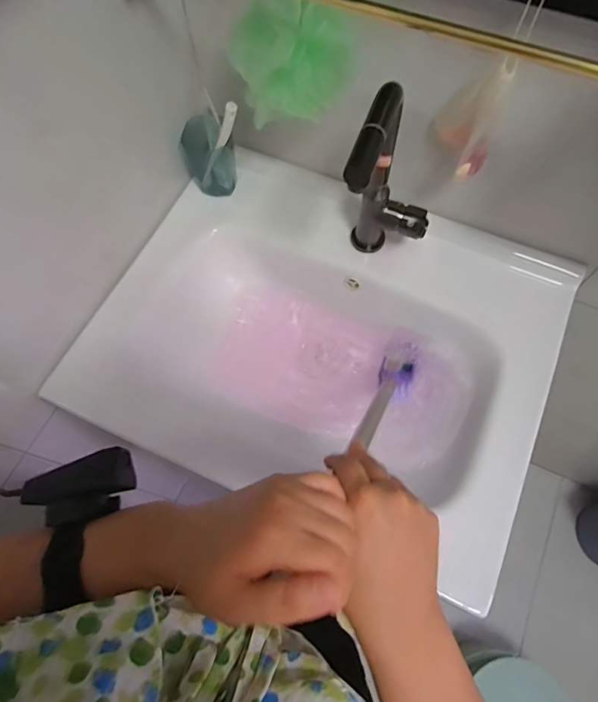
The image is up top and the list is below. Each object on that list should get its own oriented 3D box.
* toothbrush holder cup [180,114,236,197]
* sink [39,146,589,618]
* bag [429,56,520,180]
[{"bbox_3d":[-0.130,-0.283,0.674,0.063,0.114,0.053,35,72,14],"label":"toothbrush holder cup"},{"bbox_3d":[0.028,0.003,0.680,0.601,0.162,0.468,23,69,10],"label":"sink"},{"bbox_3d":[0.180,-0.251,0.476,0.072,0.111,0.052,27,70,12],"label":"bag"}]

